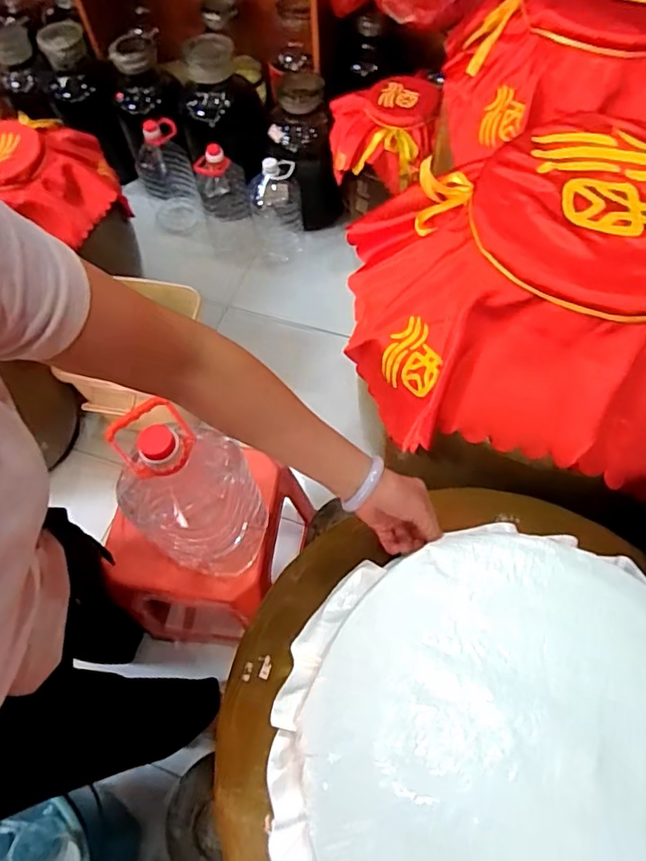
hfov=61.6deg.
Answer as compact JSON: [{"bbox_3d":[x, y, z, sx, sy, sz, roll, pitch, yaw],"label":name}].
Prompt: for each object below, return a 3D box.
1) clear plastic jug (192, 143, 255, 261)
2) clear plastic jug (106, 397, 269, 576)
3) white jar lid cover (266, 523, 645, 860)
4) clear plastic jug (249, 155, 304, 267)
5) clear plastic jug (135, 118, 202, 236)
[{"bbox_3d":[-0.299,-0.703,1.642,0.147,0.317,0.159,-15,63,-5],"label":"clear plastic jug"},{"bbox_3d":[-0.182,0.096,0.767,0.152,0.323,0.141,2,63,3],"label":"clear plastic jug"},{"bbox_3d":[0.150,0.303,0.447,0.380,0.071,0.409,4,63,4],"label":"white jar lid cover"},{"bbox_3d":[-0.148,-0.670,1.639,0.163,0.312,0.126,-5,63,0],"label":"clear plastic jug"},{"bbox_3d":[-0.491,-0.799,1.703,0.165,0.305,0.190,-20,64,-8],"label":"clear plastic jug"}]

